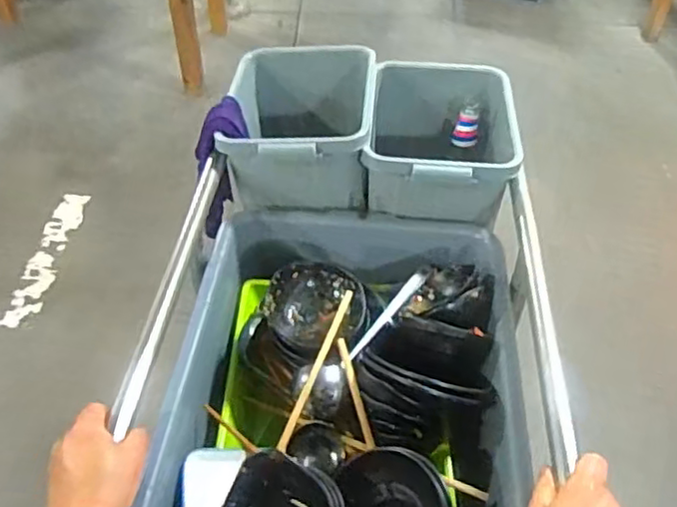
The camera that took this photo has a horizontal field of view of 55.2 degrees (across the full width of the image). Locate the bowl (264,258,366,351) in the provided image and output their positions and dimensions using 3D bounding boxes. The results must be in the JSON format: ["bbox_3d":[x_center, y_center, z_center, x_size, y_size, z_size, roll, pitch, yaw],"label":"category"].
[{"bbox_3d":[-0.026,0.058,0.781,0.131,0.055,0.112,13,60,3],"label":"bowl"}]

